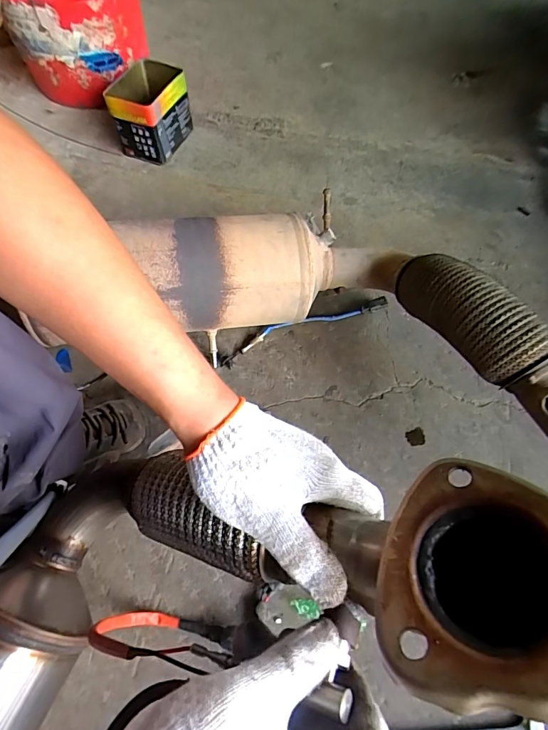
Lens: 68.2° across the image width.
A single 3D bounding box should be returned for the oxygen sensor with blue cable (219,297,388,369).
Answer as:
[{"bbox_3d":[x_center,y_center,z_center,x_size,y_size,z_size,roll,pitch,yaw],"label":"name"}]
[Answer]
[{"bbox_3d":[0.044,-0.060,0.621,0.272,0.022,0.035,-19,65,-10],"label":"oxygen sensor with blue cable"}]

